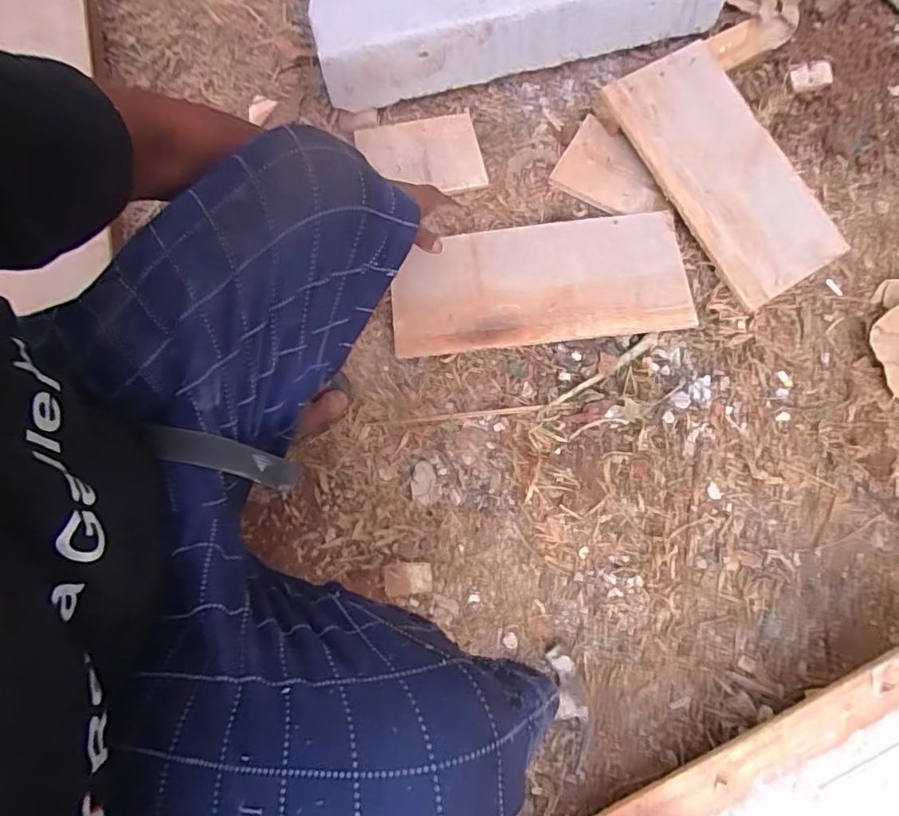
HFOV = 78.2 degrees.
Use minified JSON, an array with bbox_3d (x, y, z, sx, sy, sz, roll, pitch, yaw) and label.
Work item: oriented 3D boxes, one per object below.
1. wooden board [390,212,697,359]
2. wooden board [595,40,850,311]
[{"bbox_3d":[0.117,-0.172,0.753,0.386,0.018,0.178,-6,70,2],"label":"wooden board"},{"bbox_3d":[0.391,-0.340,0.791,0.189,0.027,0.376,-28,84,-9],"label":"wooden board"}]

